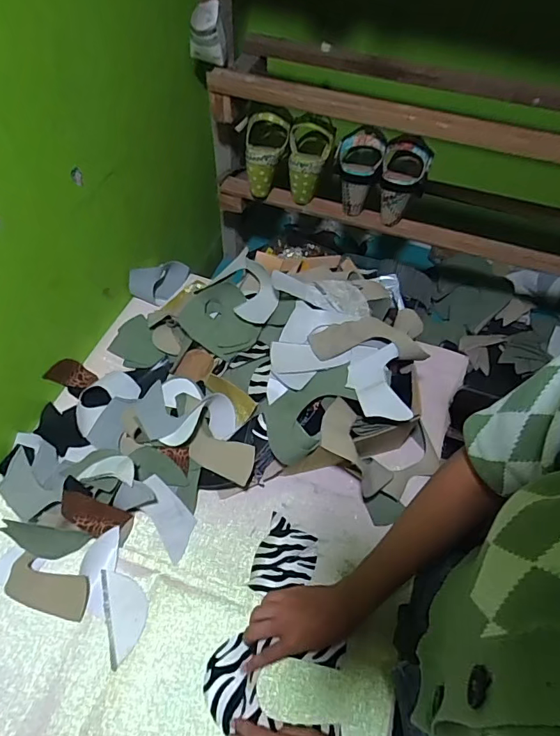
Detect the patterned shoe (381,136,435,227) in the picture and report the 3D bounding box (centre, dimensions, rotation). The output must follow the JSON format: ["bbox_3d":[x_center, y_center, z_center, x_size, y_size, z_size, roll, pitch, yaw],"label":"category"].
[{"bbox_3d":[0.215,-0.330,0.803,0.081,0.133,0.082,15,55,7],"label":"patterned shoe"}]

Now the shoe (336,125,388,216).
[{"bbox_3d":[0.137,-0.356,0.807,0.081,0.148,0.068,15,55,7],"label":"shoe"}]

